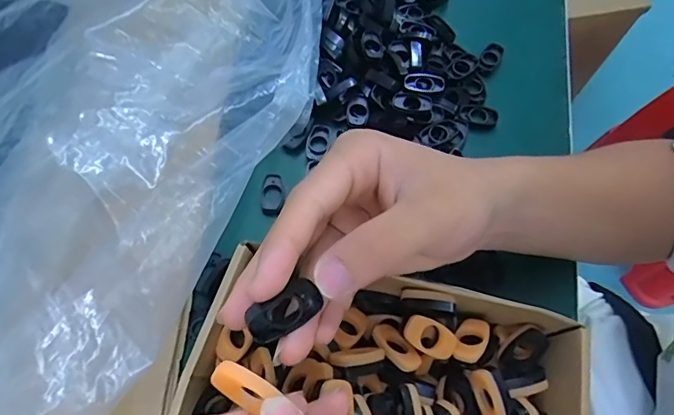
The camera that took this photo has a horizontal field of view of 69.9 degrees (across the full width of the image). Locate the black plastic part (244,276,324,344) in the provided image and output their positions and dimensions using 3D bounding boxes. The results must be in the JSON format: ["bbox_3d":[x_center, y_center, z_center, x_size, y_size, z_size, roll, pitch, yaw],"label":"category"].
[{"bbox_3d":[-0.023,0.042,0.198,0.030,0.009,0.016,-32,105,-19],"label":"black plastic part"}]

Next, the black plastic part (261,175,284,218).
[{"bbox_3d":[-0.050,-0.009,0.375,0.017,0.010,0.032,1,66,-1],"label":"black plastic part"}]

